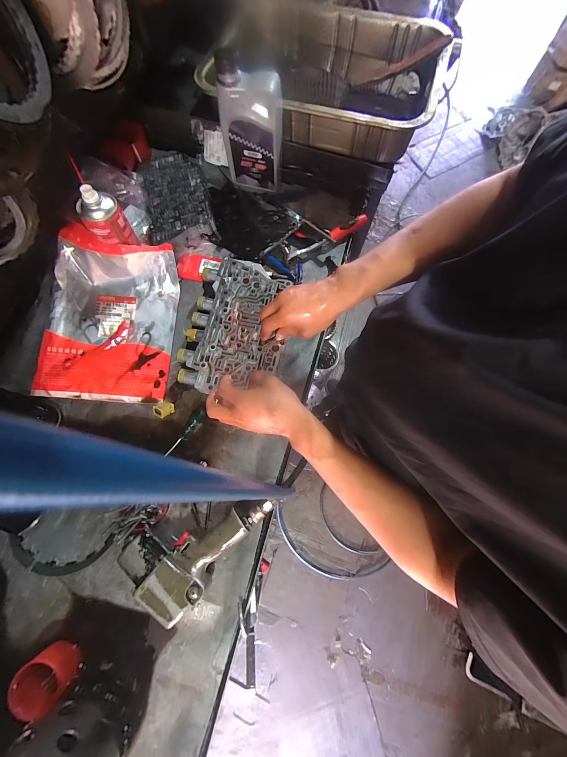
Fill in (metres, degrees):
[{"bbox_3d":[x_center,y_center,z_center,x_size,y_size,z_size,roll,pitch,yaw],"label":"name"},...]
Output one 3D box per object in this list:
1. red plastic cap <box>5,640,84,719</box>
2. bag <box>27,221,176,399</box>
[{"bbox_3d":[-0.345,0.433,0.405,0.064,0.049,0.069,1,74,-2],"label":"red plastic cap"},{"bbox_3d":[-0.351,-0.123,0.532,0.258,0.092,0.315,4,78,0],"label":"bag"}]

